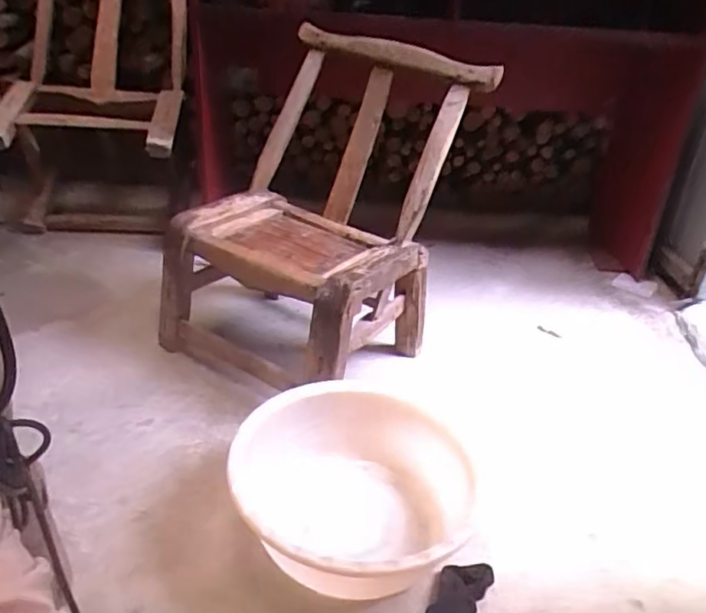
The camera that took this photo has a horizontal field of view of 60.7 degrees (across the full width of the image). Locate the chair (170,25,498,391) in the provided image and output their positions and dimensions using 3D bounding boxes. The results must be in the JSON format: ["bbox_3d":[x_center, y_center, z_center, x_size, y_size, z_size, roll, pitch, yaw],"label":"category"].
[{"bbox_3d":[-0.069,-0.221,1.238,0.508,0.560,0.582,23,33,28],"label":"chair"}]

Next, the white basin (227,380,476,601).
[{"bbox_3d":[-0.010,0.267,0.874,0.308,0.143,0.328,5,31,-3],"label":"white basin"}]

